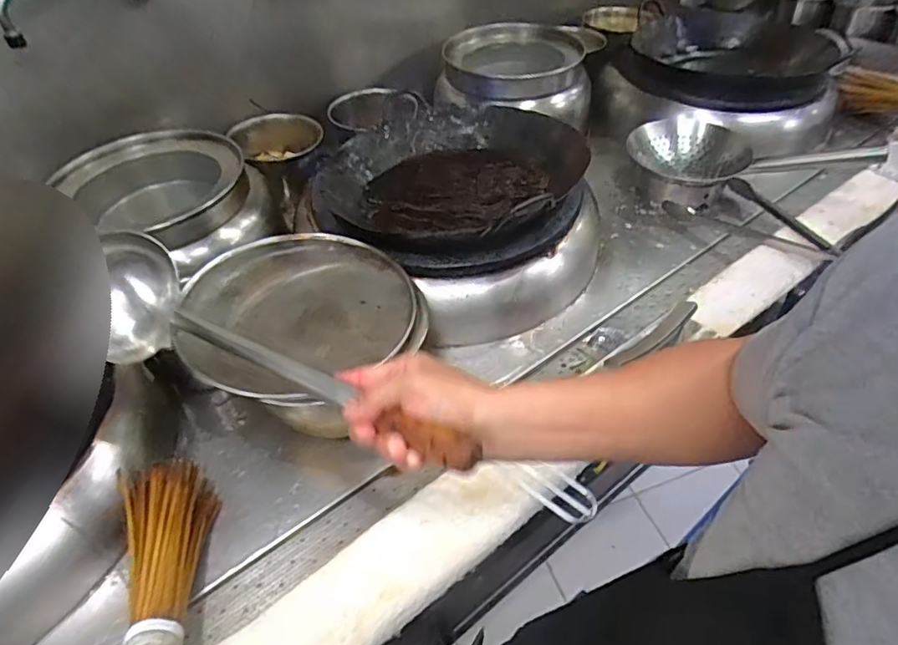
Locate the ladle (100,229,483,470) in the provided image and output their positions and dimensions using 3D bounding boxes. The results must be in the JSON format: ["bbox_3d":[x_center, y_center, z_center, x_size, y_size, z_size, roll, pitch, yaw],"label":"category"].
[{"bbox_3d":[-0.186,0.029,0.513,0.492,0.079,0.102,18,48,32],"label":"ladle"}]

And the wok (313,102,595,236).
[{"bbox_3d":[-0.003,-0.269,0.955,0.392,0.099,0.431,-3,43,3],"label":"wok"}]

